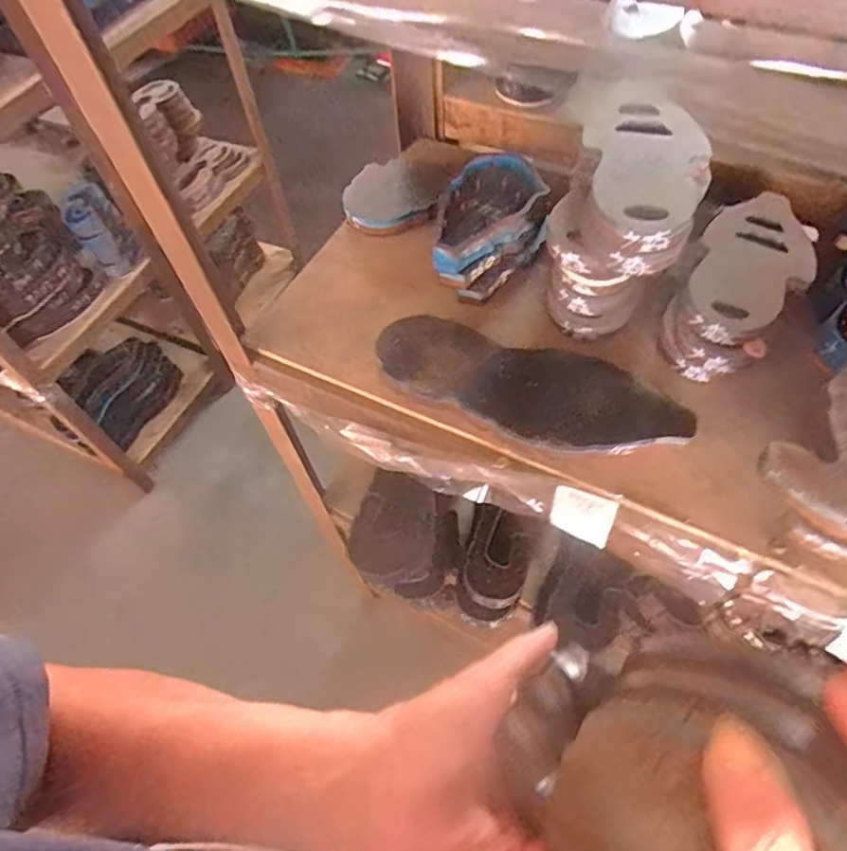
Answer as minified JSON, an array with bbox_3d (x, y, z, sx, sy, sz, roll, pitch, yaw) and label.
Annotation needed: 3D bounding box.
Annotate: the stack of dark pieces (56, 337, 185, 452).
[{"bbox_3d":[-0.793,-0.111,1.532,0.174,0.172,0.238,34,66,22],"label":"stack of dark pieces"}]

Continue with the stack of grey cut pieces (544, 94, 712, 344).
[{"bbox_3d":[0.191,-0.197,0.549,0.109,0.130,0.184,19,61,15],"label":"stack of grey cut pieces"}]

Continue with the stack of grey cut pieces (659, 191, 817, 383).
[{"bbox_3d":[0.296,-0.136,0.535,0.093,0.060,0.193,29,77,20],"label":"stack of grey cut pieces"}]

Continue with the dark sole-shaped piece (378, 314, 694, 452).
[{"bbox_3d":[0.091,-0.034,0.520,0.274,0.021,0.095,23,62,17],"label":"dark sole-shaped piece"}]

